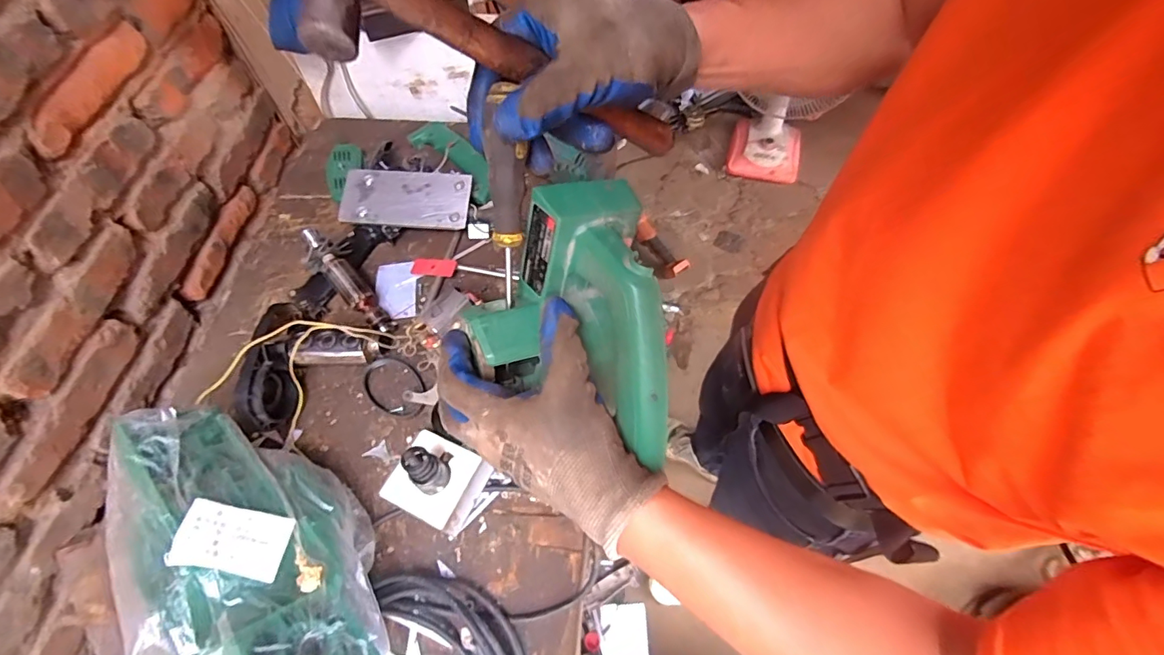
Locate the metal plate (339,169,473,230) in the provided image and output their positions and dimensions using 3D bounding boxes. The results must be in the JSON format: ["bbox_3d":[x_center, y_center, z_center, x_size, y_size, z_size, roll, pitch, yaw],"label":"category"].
[{"bbox_3d":[-0.232,-0.169,0.642,0.172,0.009,0.073,4,79,2],"label":"metal plate"}]

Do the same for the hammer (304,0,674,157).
[{"bbox_3d":[-0.035,-0.161,0.287,0.232,0.032,0.077,-6,95,-44],"label":"hammer"}]

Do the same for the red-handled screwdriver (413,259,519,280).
[{"bbox_3d":[-0.149,-0.070,0.614,0.136,0.012,0.020,8,61,5],"label":"red-handled screwdriver"}]

